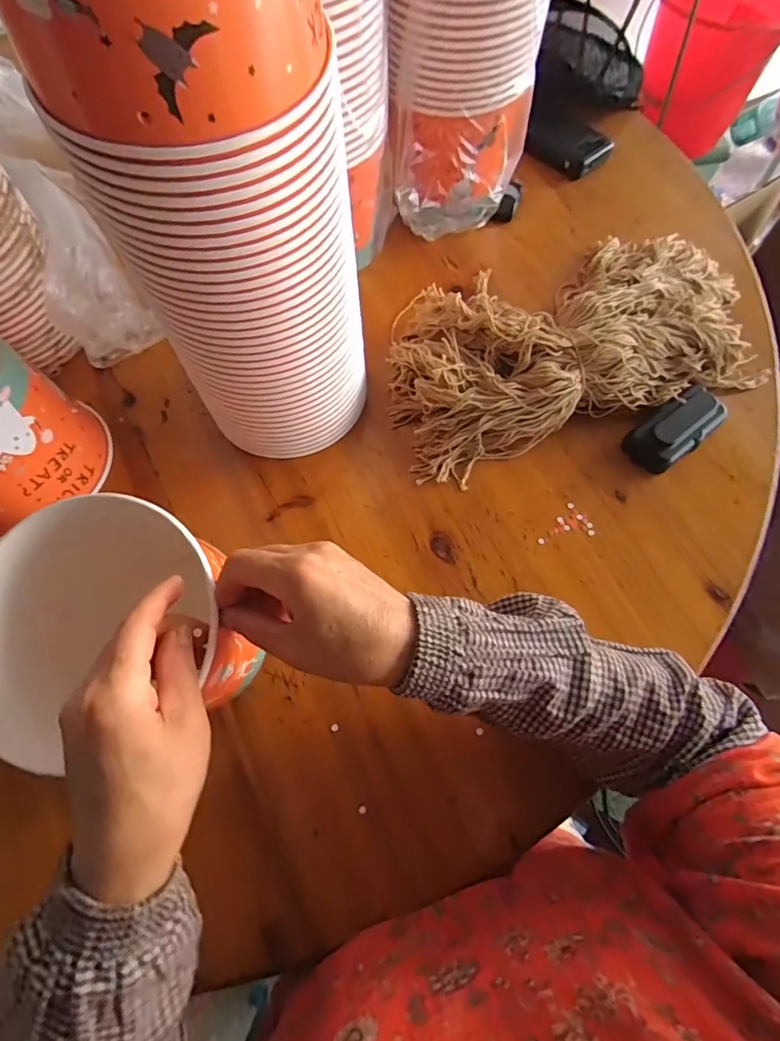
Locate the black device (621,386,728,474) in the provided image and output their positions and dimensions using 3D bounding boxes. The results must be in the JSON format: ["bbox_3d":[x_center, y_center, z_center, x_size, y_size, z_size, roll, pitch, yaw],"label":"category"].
[{"bbox_3d":[0.282,-0.090,0.483,0.092,0.035,0.049,-35,71,-12],"label":"black device"}]

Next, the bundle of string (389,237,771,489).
[{"bbox_3d":[0.193,-0.200,0.512,0.413,0.064,0.221,-20,68,-6],"label":"bundle of string"}]

